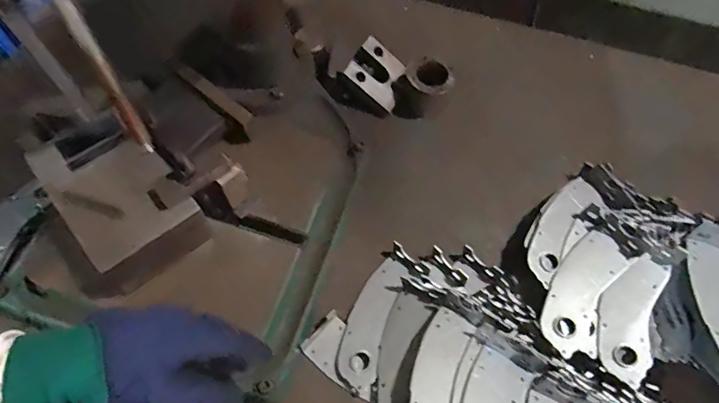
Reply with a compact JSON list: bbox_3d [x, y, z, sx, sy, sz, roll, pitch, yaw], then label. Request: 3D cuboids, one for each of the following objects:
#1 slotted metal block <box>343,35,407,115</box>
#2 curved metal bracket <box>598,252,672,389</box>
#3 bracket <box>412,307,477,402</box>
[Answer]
[{"bbox_3d":[0.030,-0.207,0.748,0.099,0.015,0.090,35,74,-19],"label":"slotted metal block"},{"bbox_3d":[0.328,0.134,0.558,0.059,0.013,0.157,23,66,10],"label":"curved metal bracket"},{"bbox_3d":[0.088,0.202,0.515,0.054,0.009,0.171,15,53,6],"label":"bracket"}]

